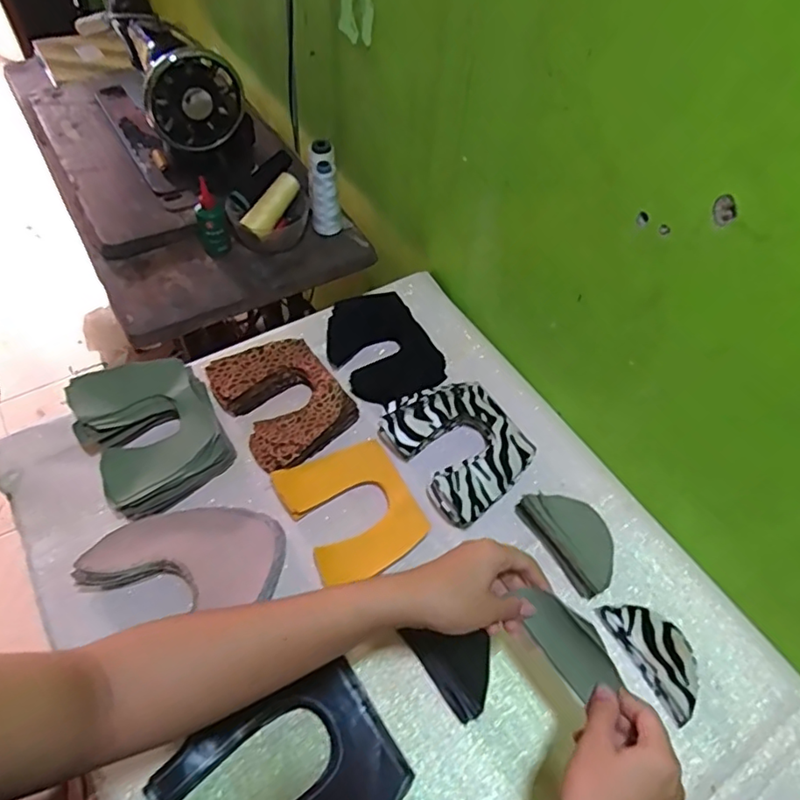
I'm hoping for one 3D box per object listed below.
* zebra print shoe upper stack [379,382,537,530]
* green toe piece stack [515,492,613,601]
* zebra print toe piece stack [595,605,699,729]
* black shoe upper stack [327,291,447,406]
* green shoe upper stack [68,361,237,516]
[{"bbox_3d":[0.067,0.055,0.666,0.132,0.057,0.162,-29,61,-22],"label":"zebra print shoe upper stack"},{"bbox_3d":[0.182,0.144,0.616,0.053,0.051,0.123,-24,59,-20],"label":"green toe piece stack"},{"bbox_3d":[0.250,0.244,0.563,0.054,0.021,0.111,-25,60,-20],"label":"zebra print toe piece stack"},{"bbox_3d":[-0.025,-0.072,0.761,0.128,0.043,0.155,-19,58,-17],"label":"black shoe upper stack"},{"bbox_3d":[-0.274,0.038,0.647,0.137,0.055,0.163,-29,61,-23],"label":"green shoe upper stack"}]

